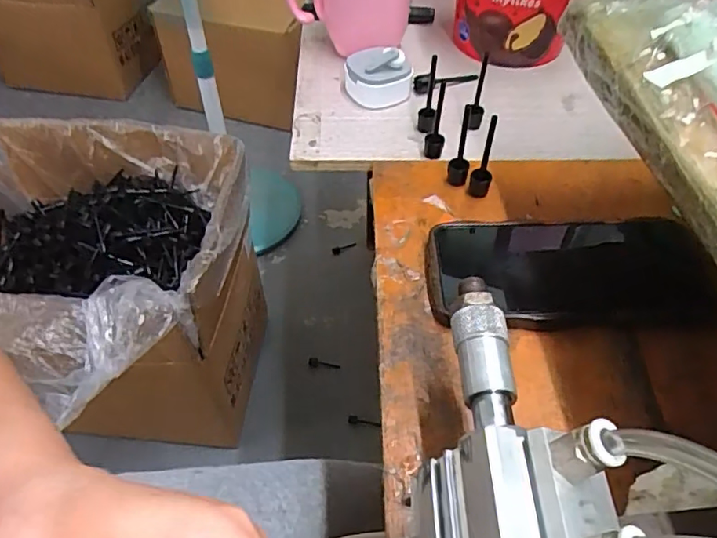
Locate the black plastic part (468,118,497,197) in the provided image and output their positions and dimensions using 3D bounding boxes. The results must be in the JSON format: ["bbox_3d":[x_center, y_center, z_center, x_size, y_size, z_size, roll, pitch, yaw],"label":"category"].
[{"bbox_3d":[0.088,-0.073,0.378,0.015,0.064,0.011,17,52,14],"label":"black plastic part"}]

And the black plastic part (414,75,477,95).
[{"bbox_3d":[0.078,-0.168,0.494,0.059,0.015,0.015,-15,52,-13],"label":"black plastic part"}]

